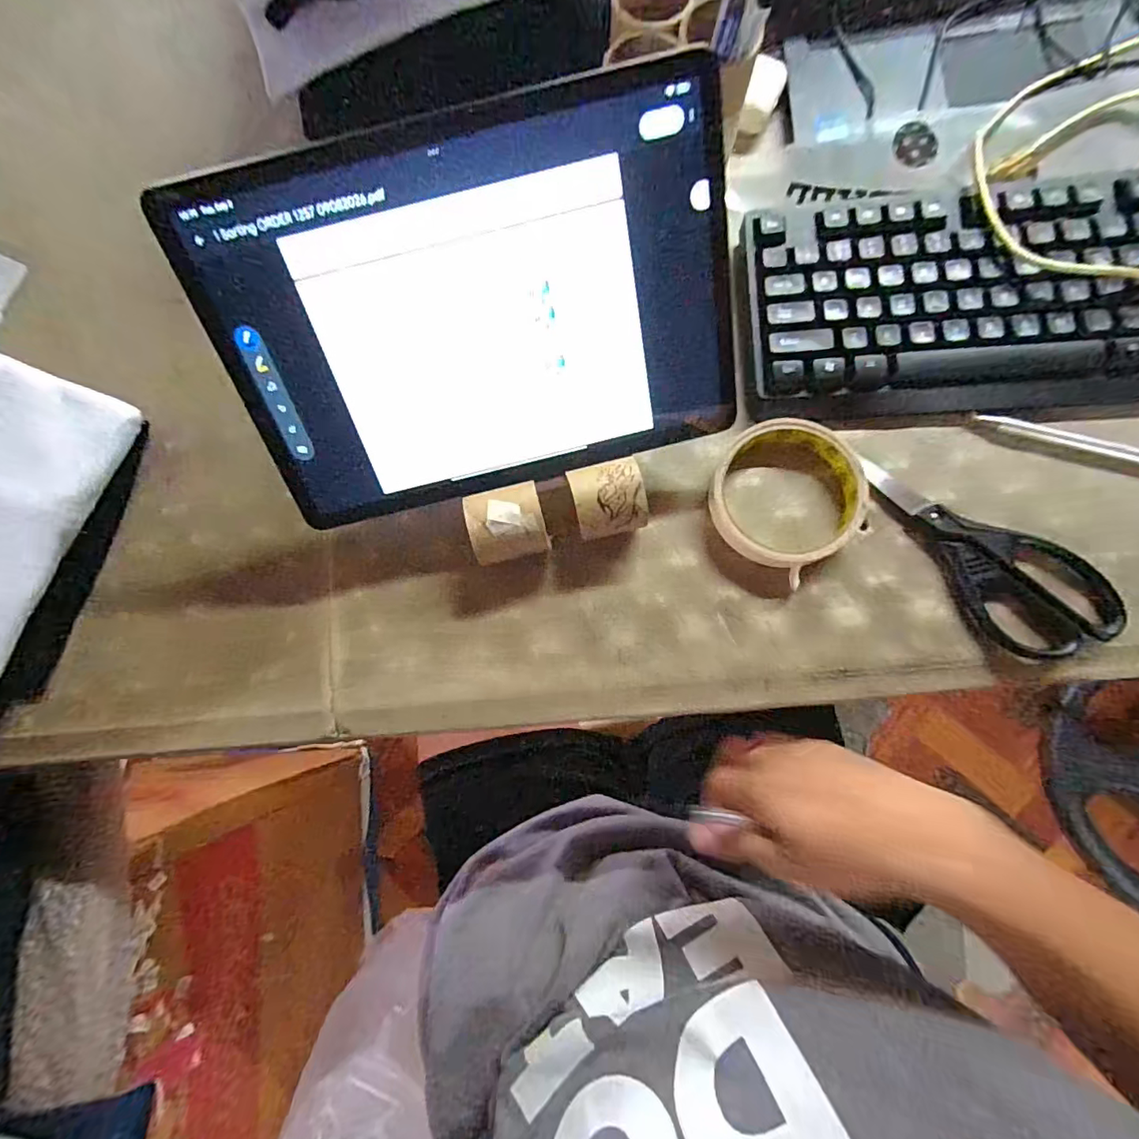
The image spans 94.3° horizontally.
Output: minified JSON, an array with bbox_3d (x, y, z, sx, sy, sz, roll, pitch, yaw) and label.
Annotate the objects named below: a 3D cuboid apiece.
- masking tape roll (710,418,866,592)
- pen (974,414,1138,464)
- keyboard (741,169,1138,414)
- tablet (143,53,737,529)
[{"bbox_3d":[0.129,-0.045,0.317,0.084,0.020,0.088,-1,82,5],"label":"masking tape roll"},{"bbox_3d":[0.304,-0.072,0.305,0.123,0.009,0.007,19,84,8],"label":"pen"},{"bbox_3d":[0.323,-0.166,0.307,0.423,0.025,0.135,0,82,5],"label":"keyboard"},{"bbox_3d":[-0.043,-0.121,0.263,0.246,0.008,0.162,-13,120,1],"label":"tablet"}]

